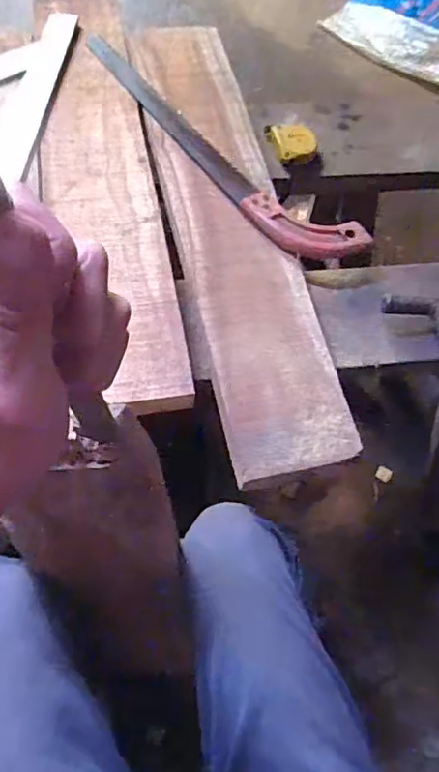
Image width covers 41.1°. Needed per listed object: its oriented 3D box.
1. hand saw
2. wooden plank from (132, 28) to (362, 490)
[{"bbox_3d":[-0.026,-0.299,0.727,0.477,0.024,0.092,42,68,16],"label":"hand saw"},{"bbox_3d":[0.005,-0.224,0.690,0.129,0.016,0.685,-9,64,-8],"label":"wooden plank"}]

